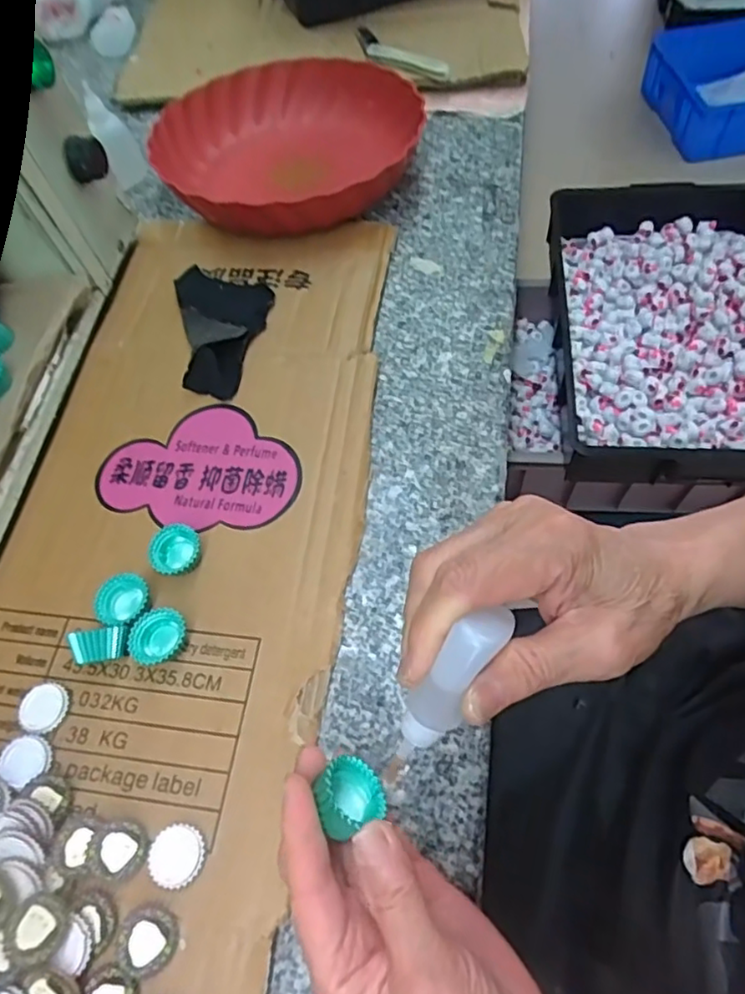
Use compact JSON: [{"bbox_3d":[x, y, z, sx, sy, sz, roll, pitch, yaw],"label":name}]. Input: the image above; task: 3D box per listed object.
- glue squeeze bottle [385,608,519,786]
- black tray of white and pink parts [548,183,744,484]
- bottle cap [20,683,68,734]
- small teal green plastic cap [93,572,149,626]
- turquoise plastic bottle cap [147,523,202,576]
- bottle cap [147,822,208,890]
[{"bbox_3d":[0.027,0.075,0.233,0.019,0.079,0.028,36,25,20],"label":"glue squeeze bottle"},{"bbox_3d":[0.458,-0.245,0.888,0.368,0.089,0.501,3,62,7],"label":"black tray of white and pink parts"},{"bbox_3d":[-0.191,0.122,0.357,0.028,0.006,0.027,-1,62,2],"label":"bottle cap"},{"bbox_3d":[-0.152,0.065,0.380,0.030,0.021,0.032,-1,62,2],"label":"small teal green plastic cap"},{"bbox_3d":[-0.126,0.034,0.392,0.031,0.014,0.032,-1,62,2],"label":"turquoise plastic bottle cap"},{"bbox_3d":[-0.100,0.181,0.311,0.028,0.004,0.028,-1,62,2],"label":"bottle cap"}]

